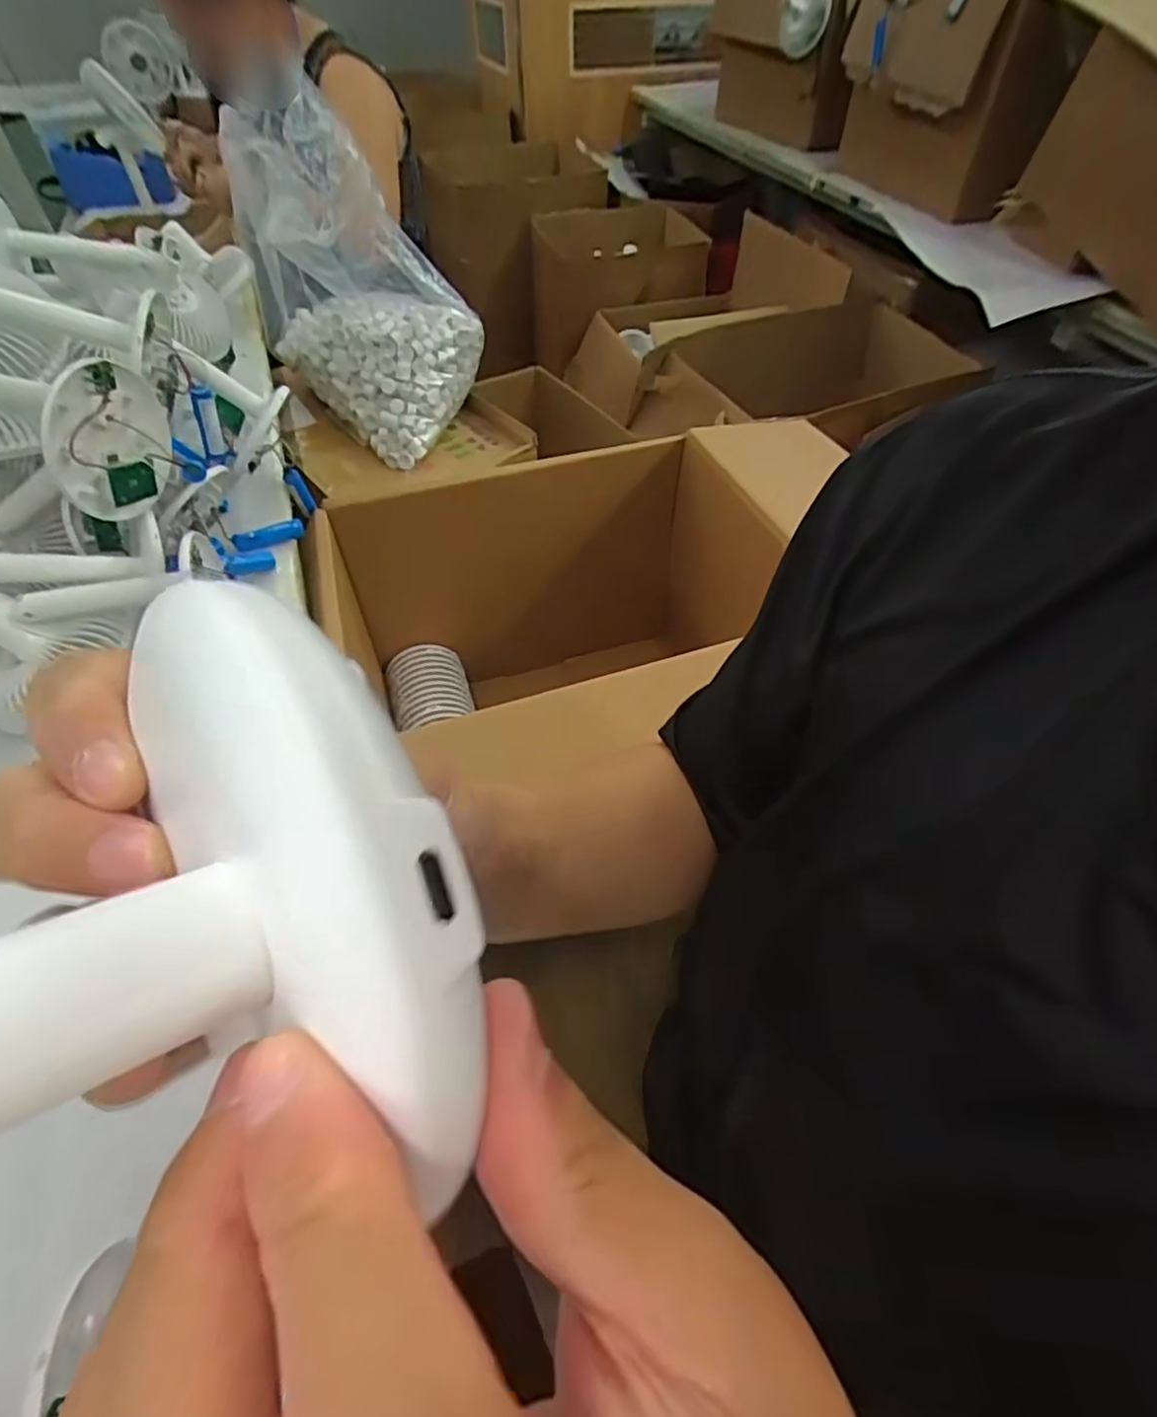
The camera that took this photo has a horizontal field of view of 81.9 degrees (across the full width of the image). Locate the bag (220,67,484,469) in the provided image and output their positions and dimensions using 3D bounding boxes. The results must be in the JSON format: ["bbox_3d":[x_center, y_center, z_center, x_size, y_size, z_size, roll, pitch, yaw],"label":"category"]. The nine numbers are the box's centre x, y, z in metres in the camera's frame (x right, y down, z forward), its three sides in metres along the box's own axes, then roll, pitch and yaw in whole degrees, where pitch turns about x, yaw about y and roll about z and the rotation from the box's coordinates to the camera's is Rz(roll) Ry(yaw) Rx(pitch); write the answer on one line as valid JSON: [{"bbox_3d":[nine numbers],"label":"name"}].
[{"bbox_3d":[-0.318,-0.577,0.906,0.313,0.331,0.193,27,56,22],"label":"bag"}]

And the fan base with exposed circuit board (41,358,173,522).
[{"bbox_3d":[-0.345,-0.199,0.492,0.031,0.098,0.100,4,51,5],"label":"fan base with exposed circuit board"}]

